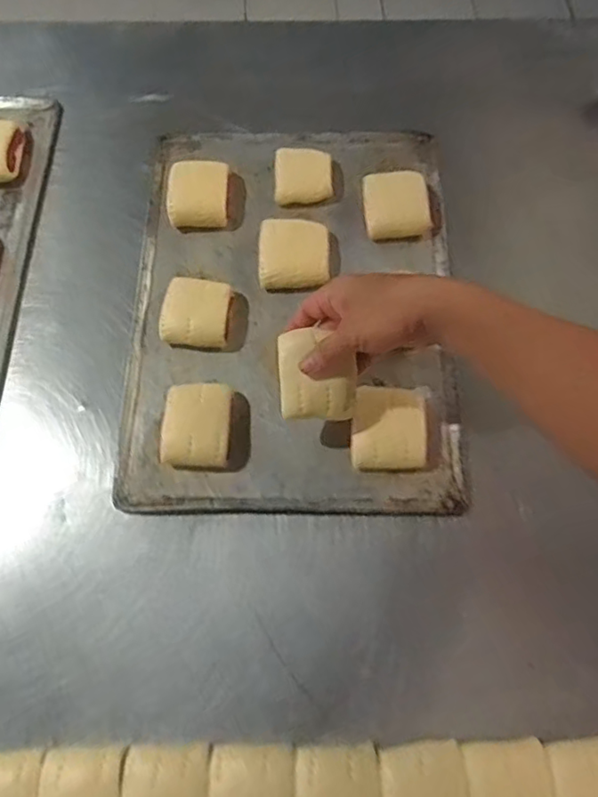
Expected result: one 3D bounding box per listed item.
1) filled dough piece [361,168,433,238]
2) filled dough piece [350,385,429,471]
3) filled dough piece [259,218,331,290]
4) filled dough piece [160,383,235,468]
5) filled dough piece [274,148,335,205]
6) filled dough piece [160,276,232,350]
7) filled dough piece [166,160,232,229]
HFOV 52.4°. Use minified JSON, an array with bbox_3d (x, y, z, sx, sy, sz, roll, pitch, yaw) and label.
[{"bbox_3d":[0.107,-0.214,0.664,0.070,0.022,0.073,-5,68,0],"label":"filled dough piece"},{"bbox_3d":[0.084,0.029,0.571,0.070,0.031,0.075,1,68,3],"label":"filled dough piece"},{"bbox_3d":[-0.005,-0.153,0.640,0.073,0.031,0.069,-1,68,2],"label":"filled dough piece"},{"bbox_3d":[-0.094,0.026,0.574,0.062,0.031,0.079,1,68,3],"label":"filled dough piece"},{"bbox_3d":[0.005,-0.253,0.690,0.064,0.021,0.066,-2,68,1],"label":"filled dough piece"},{"bbox_3d":[-0.104,-0.084,0.623,0.068,0.030,0.073,5,68,4],"label":"filled dough piece"},{"bbox_3d":[-0.112,-0.227,0.669,0.071,0.040,0.074,0,68,2],"label":"filled dough piece"}]

